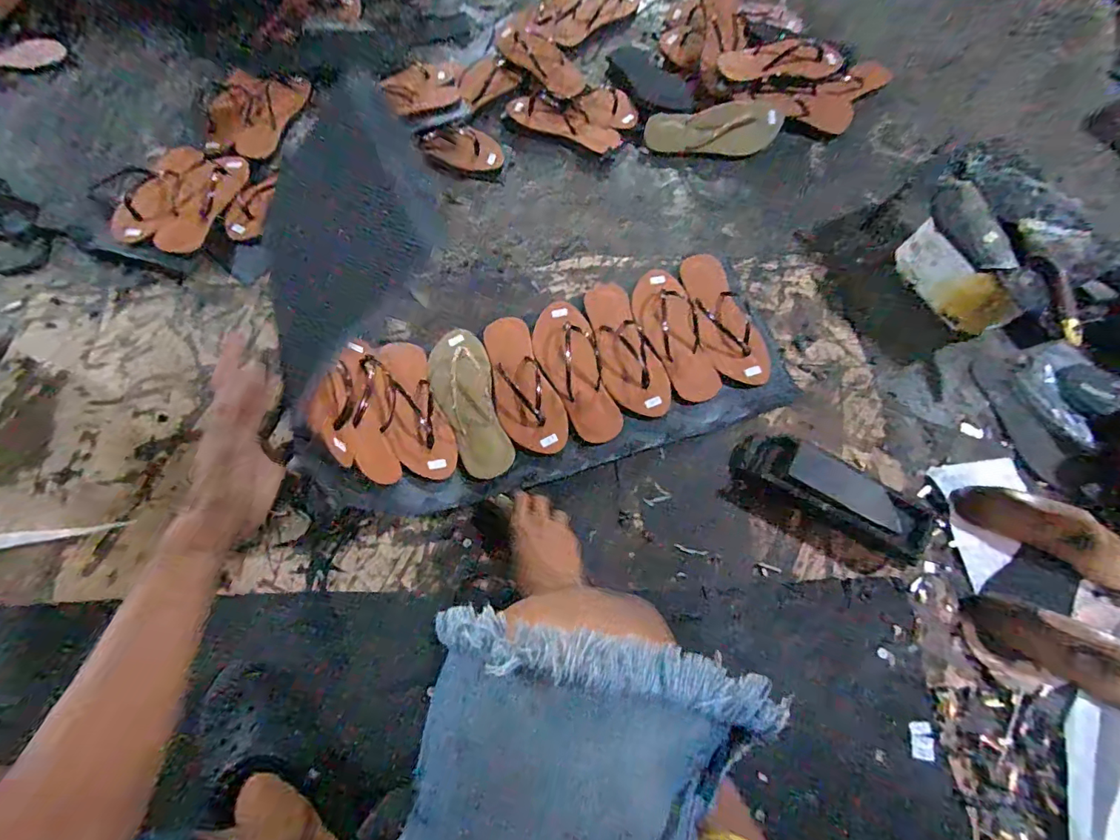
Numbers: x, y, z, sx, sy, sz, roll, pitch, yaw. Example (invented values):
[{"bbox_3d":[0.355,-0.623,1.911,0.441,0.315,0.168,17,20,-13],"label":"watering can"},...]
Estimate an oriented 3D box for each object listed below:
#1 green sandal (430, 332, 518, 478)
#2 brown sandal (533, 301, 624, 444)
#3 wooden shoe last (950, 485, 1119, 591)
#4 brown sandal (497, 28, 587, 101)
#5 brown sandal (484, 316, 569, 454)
[{"bbox_3d":[-0.138,-0.032,0.721,0.094,0.041,0.239,-17,71,-4],"label":"green sandal"},{"bbox_3d":[0.020,-0.082,0.736,0.091,0.030,0.238,-16,71,-4],"label":"brown sandal"},{"bbox_3d":[0.643,0.147,0.637,0.213,0.066,0.056,29,74,11],"label":"wooden shoe last"},{"bbox_3d":[-0.048,-0.735,0.984,0.232,0.038,0.076,39,76,13],"label":"brown sandal"},{"bbox_3d":[-0.061,-0.061,0.727,0.087,0.029,0.234,-21,72,-5],"label":"brown sandal"}]

